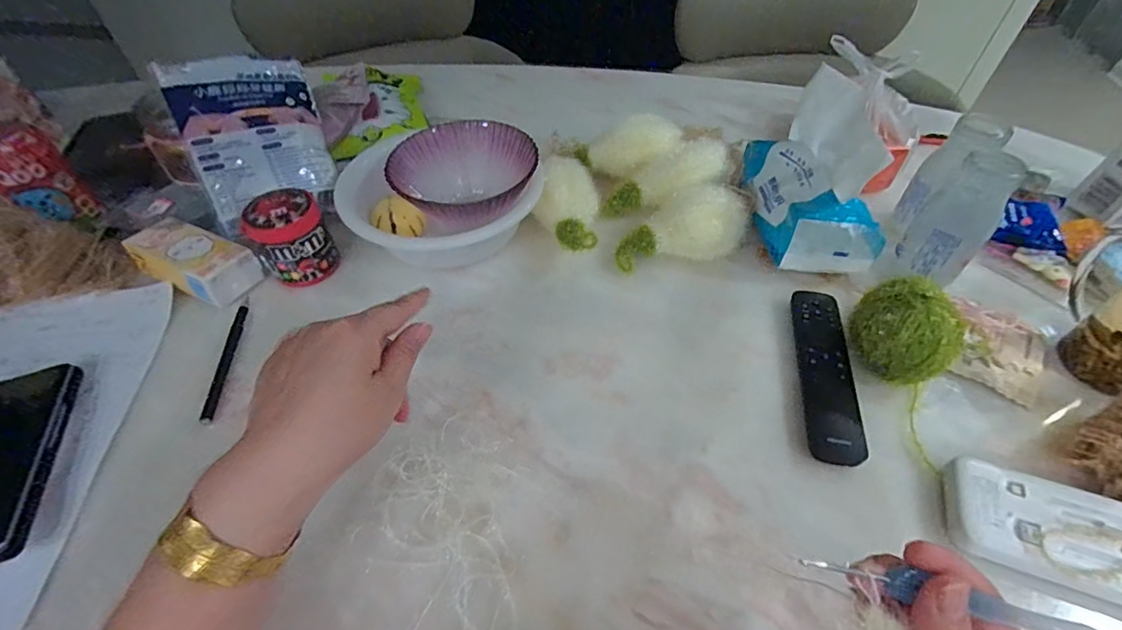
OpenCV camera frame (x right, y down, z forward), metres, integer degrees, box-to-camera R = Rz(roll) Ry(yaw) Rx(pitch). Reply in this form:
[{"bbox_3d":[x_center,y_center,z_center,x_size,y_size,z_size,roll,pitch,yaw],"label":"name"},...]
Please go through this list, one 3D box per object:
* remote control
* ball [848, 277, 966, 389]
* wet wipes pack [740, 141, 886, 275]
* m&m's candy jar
[{"bbox_3d":[0.223,0.046,0.426,0.040,0.014,0.164,8,51,6],"label":"remote control"},{"bbox_3d":[0.272,0.018,0.408,0.074,0.073,0.063,37,59,26],"label":"ball"},{"bbox_3d":[0.250,-0.122,0.523,0.096,0.077,0.162,0,50,-1],"label":"wet wipes pack"},{"bbox_3d":[-0.259,-0.073,0.488,0.065,0.074,0.058,-29,56,-22],"label":"m&m's candy jar"}]

